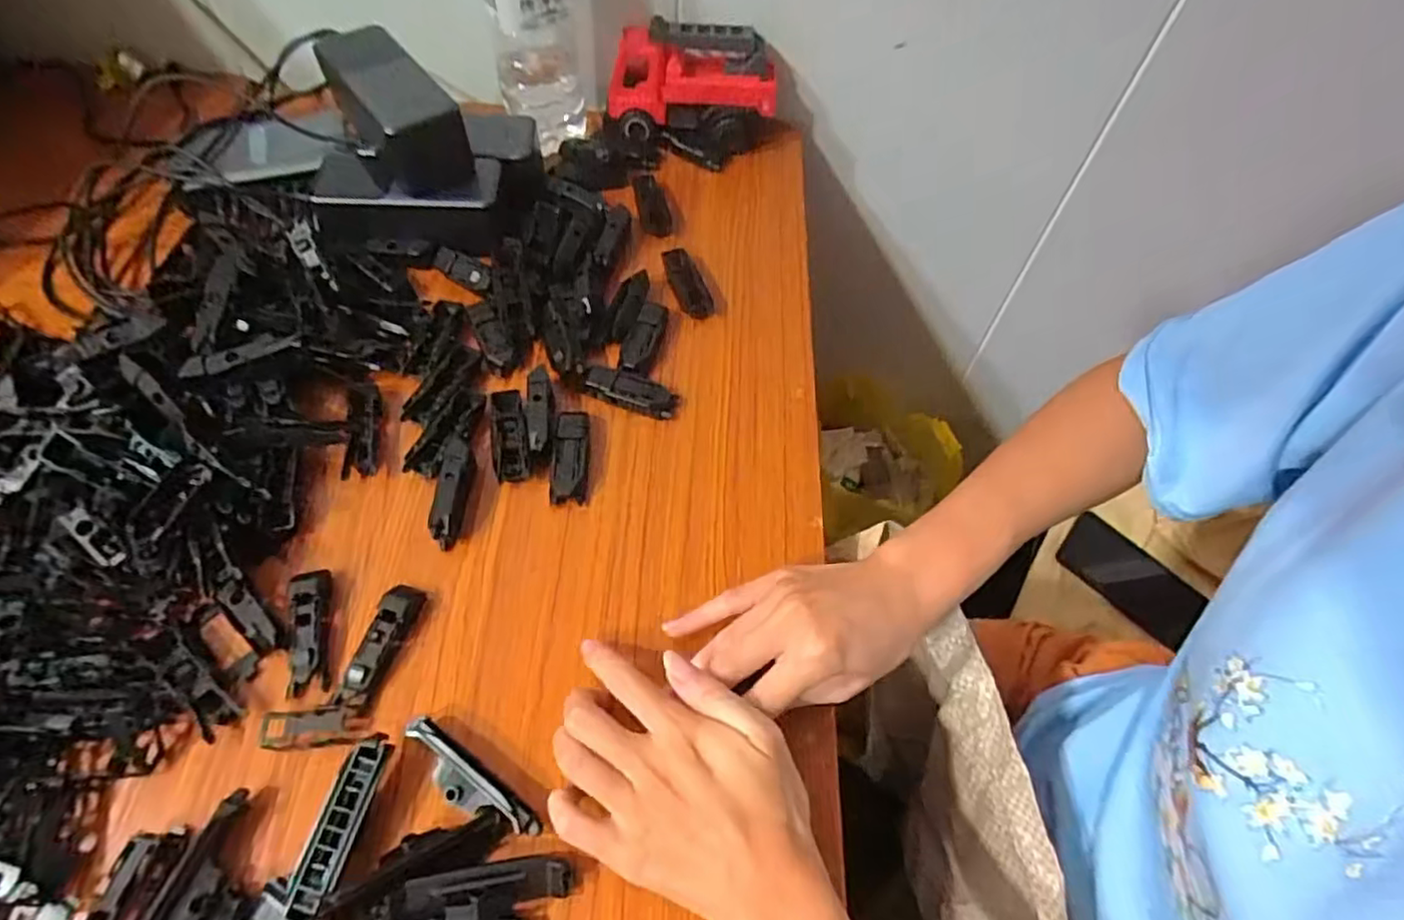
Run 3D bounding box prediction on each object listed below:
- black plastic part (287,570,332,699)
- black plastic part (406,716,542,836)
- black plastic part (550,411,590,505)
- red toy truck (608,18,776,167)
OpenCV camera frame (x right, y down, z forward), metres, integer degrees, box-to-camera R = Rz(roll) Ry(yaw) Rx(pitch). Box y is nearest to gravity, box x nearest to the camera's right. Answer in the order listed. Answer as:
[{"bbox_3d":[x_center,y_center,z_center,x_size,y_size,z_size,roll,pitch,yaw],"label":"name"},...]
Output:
[{"bbox_3d":[-0.208,0.089,0.352,0.018,0.013,0.064,-10,60,-10],"label":"black plastic part"},{"bbox_3d":[-0.112,0.154,0.318,0.079,0.019,0.018,34,62,16],"label":"black plastic part"},{"bbox_3d":[-0.082,-0.003,0.416,0.021,0.016,0.061,2,59,-3],"label":"black plastic part"},{"bbox_3d":[-0.009,-0.303,0.558,0.138,0.077,0.060,5,58,-1],"label":"red toy truck"}]

